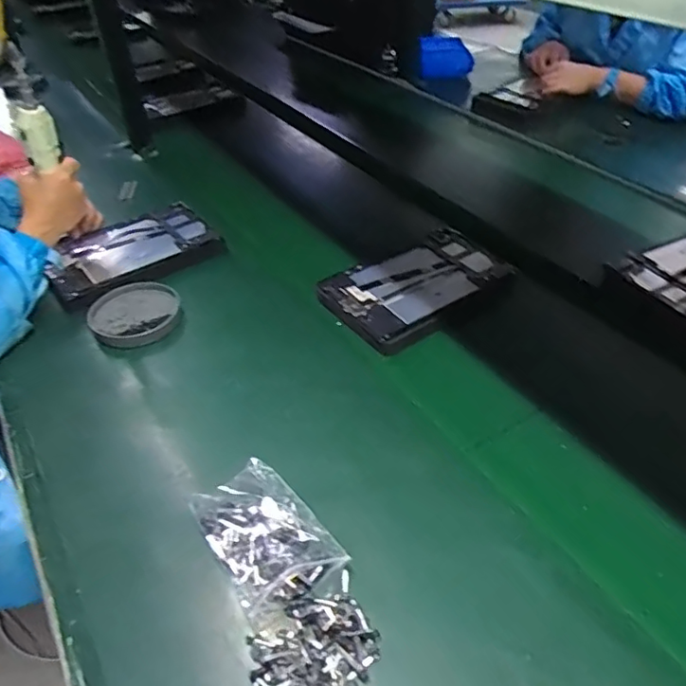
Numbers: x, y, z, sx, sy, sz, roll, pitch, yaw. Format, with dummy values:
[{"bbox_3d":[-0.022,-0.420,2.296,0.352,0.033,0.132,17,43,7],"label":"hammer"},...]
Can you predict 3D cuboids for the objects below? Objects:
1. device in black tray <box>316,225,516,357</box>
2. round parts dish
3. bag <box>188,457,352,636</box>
[{"bbox_3d":[0.110,-0.084,0.795,0.267,0.022,0.172,-26,47,-24],"label":"device in black tray"},{"bbox_3d":[-0.272,-0.040,0.753,0.113,0.018,0.104,-1,42,1],"label":"round parts dish"},{"bbox_3d":[-0.069,0.173,0.510,0.090,0.034,0.132,-28,48,-26],"label":"bag"}]

